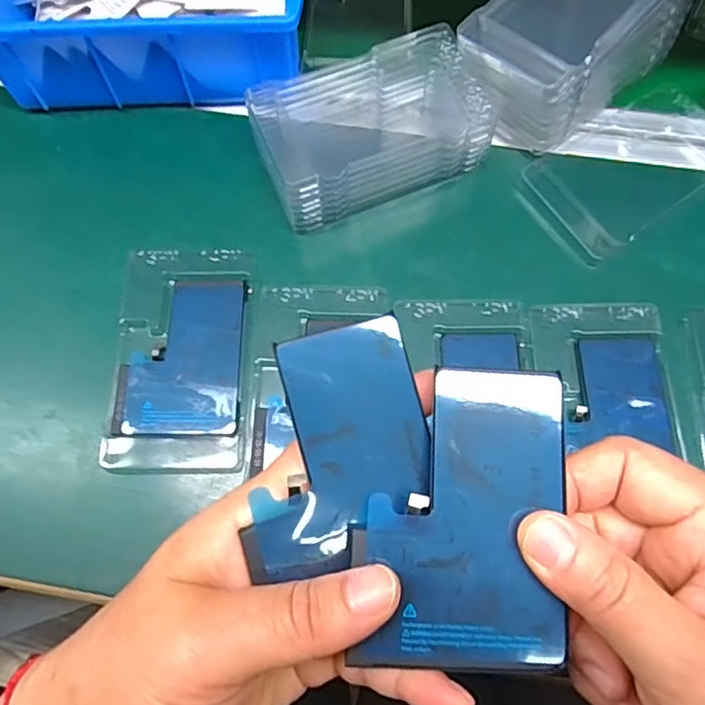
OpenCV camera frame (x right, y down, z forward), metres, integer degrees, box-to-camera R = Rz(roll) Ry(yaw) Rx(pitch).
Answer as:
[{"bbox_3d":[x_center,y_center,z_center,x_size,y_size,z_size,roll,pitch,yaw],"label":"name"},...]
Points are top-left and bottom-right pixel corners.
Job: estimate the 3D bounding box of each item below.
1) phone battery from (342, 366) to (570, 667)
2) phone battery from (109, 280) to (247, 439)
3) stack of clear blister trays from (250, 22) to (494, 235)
[{"bbox_3d":[0.034,0.048,0.176,0.061,0.004,0.087,5,80,-1],"label":"phone battery"},{"bbox_3d":[-0.092,0.002,0.315,0.063,0.004,0.088,3,71,2],"label":"phone battery"},{"bbox_3d":[0.011,-0.136,0.341,0.131,0.044,0.086,-22,72,-6],"label":"stack of clear blister trays"}]

